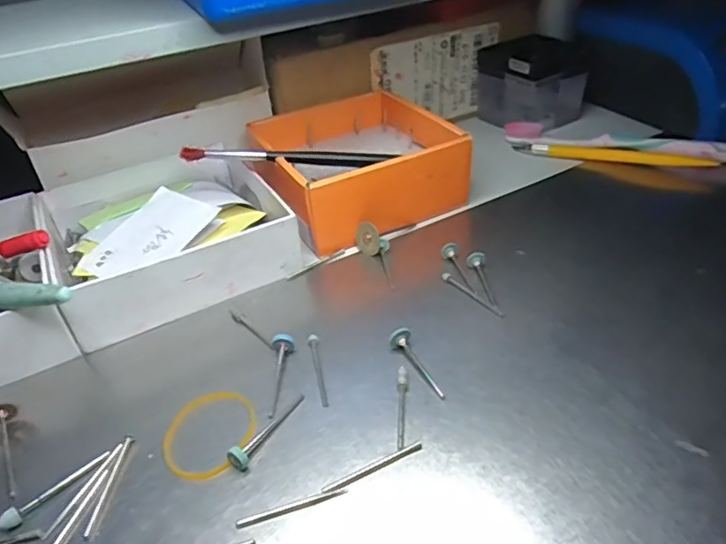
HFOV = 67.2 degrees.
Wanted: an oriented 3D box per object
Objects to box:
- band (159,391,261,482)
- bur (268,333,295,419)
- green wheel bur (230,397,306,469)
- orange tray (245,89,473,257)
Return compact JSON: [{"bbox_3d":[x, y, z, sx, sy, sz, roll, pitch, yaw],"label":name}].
[{"bbox_3d":[-0.067,0.069,0.238,0.035,0.004,0.041,18,45,26],"label":"band"},{"bbox_3d":[-0.039,0.048,0.258,0.010,0.009,0.043,-4,39,1],"label":"bur"},{"bbox_3d":[-0.042,0.066,0.235,0.008,0.011,0.043,16,44,25],"label":"green wheel bur"},{"bbox_3d":[-0.009,-0.078,0.387,0.126,0.047,0.129,-21,42,-18],"label":"orange tray"}]

